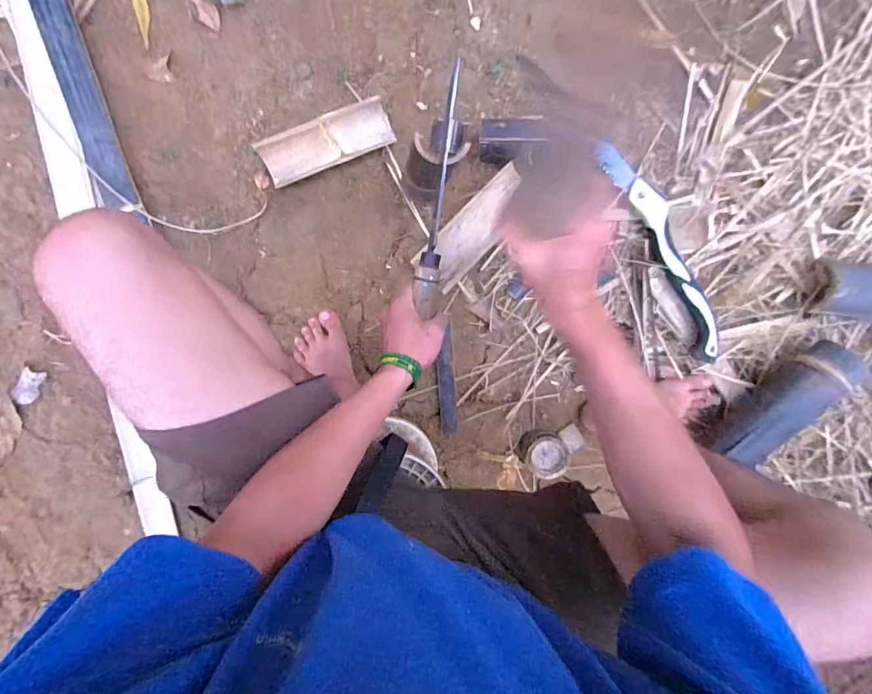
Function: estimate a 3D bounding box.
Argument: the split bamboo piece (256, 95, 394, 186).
[{"bbox_3d":[-0.177,-0.333,0.731,0.212,0.033,0.068,-22,99,0],"label":"split bamboo piece"}]

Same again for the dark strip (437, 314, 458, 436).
[{"bbox_3d":[0.020,0.055,0.800,0.030,0.006,0.207,-4,99,-3],"label":"dark strip"}]

